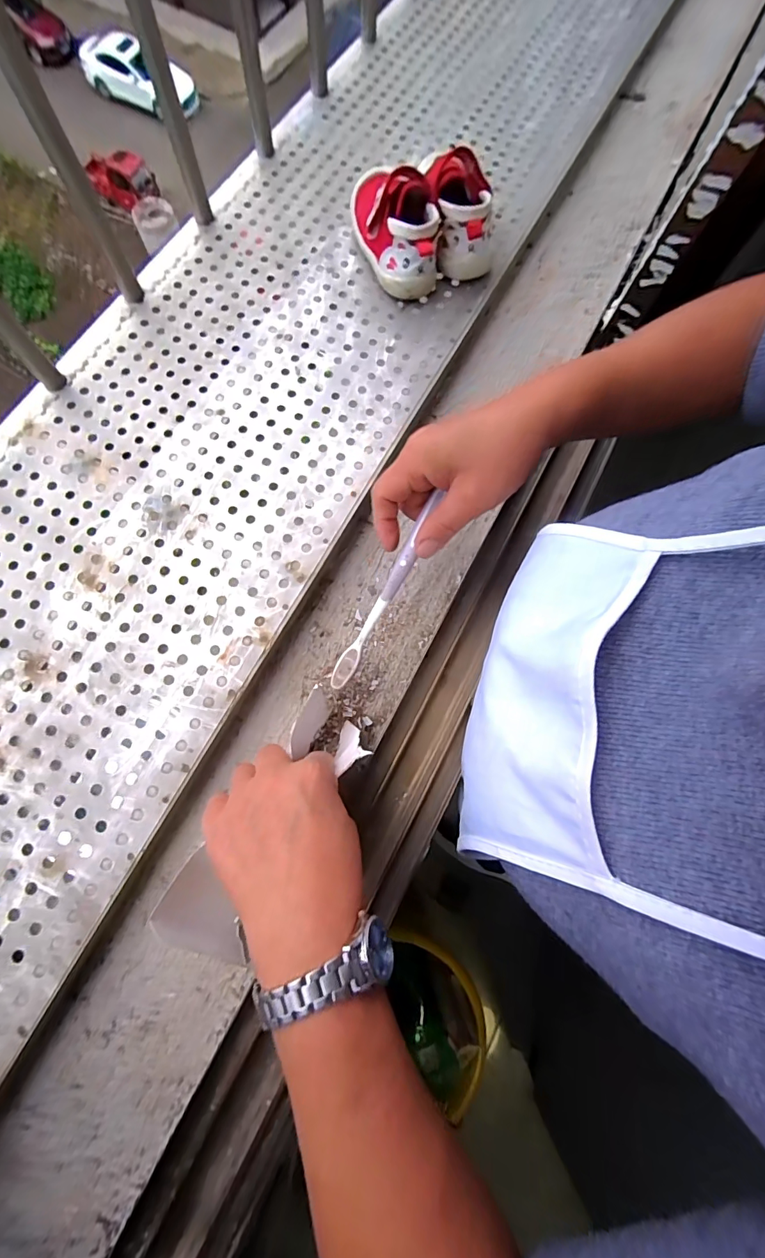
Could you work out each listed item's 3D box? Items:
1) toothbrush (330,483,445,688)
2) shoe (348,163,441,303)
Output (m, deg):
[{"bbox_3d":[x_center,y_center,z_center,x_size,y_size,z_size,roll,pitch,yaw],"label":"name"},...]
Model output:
[{"bbox_3d":[0.003,-0.026,0.310,0.013,0.012,0.152,29,93,5],"label":"toothbrush"},{"bbox_3d":[0.010,-0.413,0.432,0.068,0.064,0.155,-16,77,-6],"label":"shoe"}]

